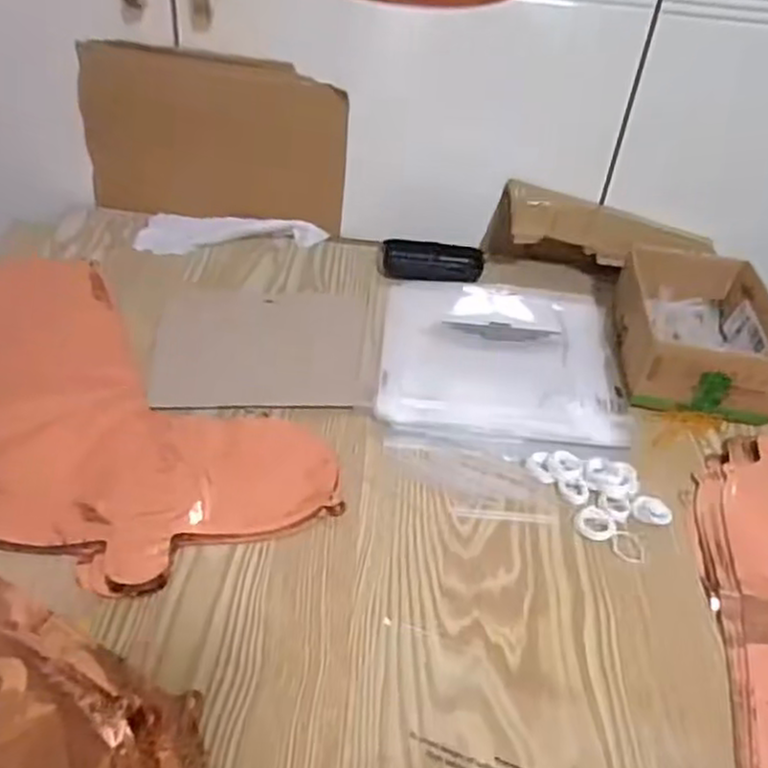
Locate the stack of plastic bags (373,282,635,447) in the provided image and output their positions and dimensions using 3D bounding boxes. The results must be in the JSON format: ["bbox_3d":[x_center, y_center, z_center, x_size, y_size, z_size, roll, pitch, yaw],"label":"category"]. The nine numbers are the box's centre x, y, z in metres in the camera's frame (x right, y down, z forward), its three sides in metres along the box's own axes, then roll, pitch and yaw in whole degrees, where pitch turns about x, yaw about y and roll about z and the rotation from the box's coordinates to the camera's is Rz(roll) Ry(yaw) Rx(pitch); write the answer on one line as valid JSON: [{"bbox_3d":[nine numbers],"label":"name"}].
[{"bbox_3d":[0.110,-0.034,0.682,0.217,0.017,0.222,7,39,0],"label":"stack of plastic bags"}]

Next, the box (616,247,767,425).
[{"bbox_3d":[0.291,-0.050,0.685,0.127,0.070,0.192,10,39,4],"label":"box"}]

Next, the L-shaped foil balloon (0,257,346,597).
[{"bbox_3d":[-0.235,-0.005,0.609,0.240,0.005,0.419,-18,45,-27],"label":"L-shaped foil balloon"}]

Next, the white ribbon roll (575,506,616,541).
[{"bbox_3d":[0.154,0.100,0.531,0.028,0.004,0.030,4,39,-4],"label":"white ribbon roll"}]

